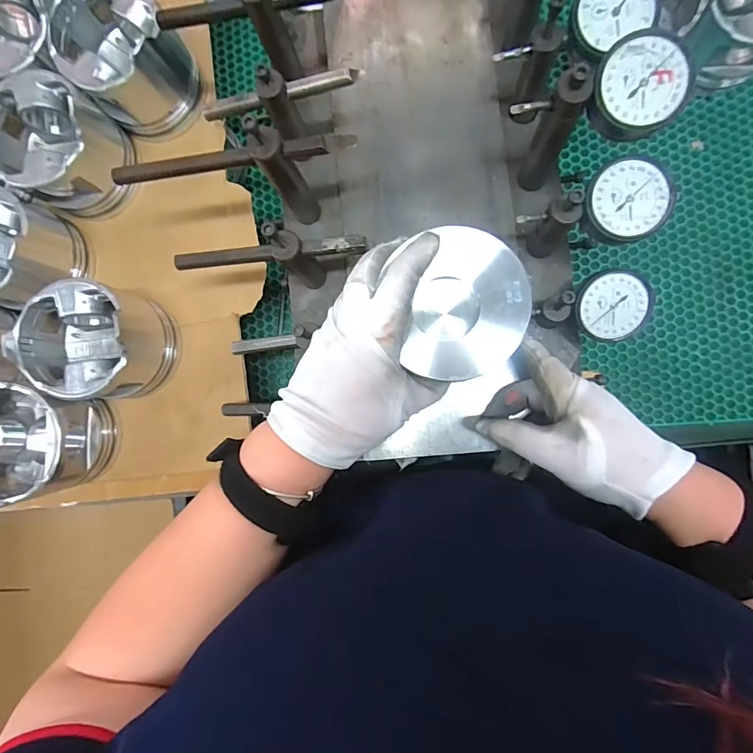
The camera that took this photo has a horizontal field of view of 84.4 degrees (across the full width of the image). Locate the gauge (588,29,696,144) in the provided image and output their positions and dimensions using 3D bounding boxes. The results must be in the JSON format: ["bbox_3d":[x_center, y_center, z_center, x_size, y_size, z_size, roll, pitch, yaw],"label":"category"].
[{"bbox_3d":[0.161,-0.178,0.255,0.052,0.023,0.053,0,88,5],"label":"gauge"}]

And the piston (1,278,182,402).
[{"bbox_3d":[-0.248,-0.030,0.377,0.106,0.080,0.099,16,90,6],"label":"piston"}]

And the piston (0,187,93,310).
[{"bbox_3d":[-0.344,-0.116,0.391,0.104,0.076,0.100,1,88,5],"label":"piston"}]

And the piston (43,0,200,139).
[{"bbox_3d":[-0.229,-0.292,0.383,0.093,0.080,0.098,0,88,5],"label":"piston"}]

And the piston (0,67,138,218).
[{"bbox_3d":[-0.293,-0.211,0.387,0.099,0.083,0.098,0,88,5],"label":"piston"}]

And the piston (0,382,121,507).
[{"bbox_3d":[-0.309,0.057,0.378,0.098,0.075,0.097,0,88,5],"label":"piston"}]

